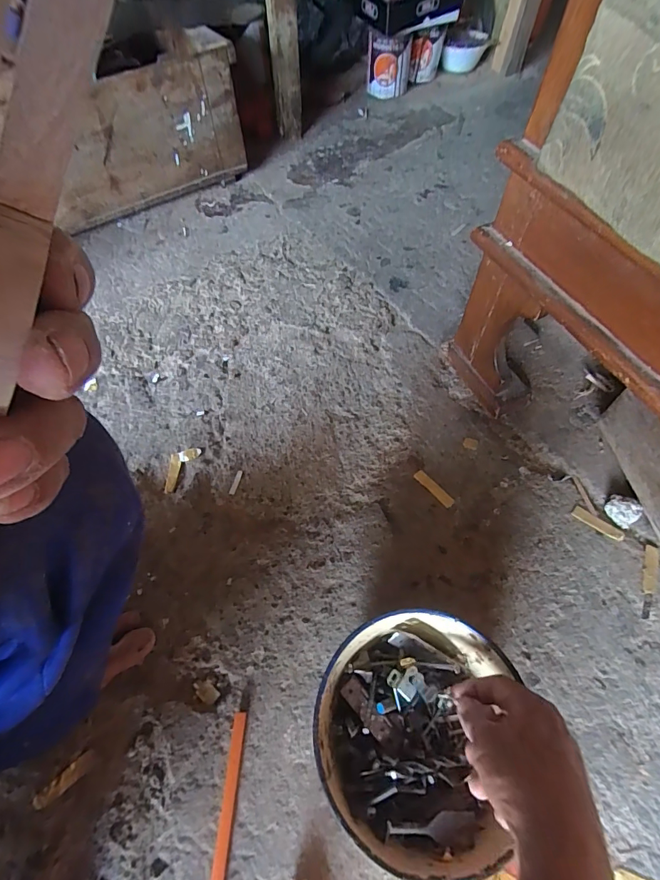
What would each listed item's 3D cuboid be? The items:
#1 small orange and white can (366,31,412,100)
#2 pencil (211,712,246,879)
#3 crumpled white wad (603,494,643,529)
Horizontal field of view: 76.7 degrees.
[{"bbox_3d":[0.154,-0.992,1.099,0.109,0.124,0.095,7,60,4],"label":"small orange and white can"},{"bbox_3d":[-0.096,0.352,0.386,0.013,0.005,0.164,2,60,3],"label":"pencil"},{"bbox_3d":[0.365,0.087,0.520,0.033,0.017,0.036,-1,60,2],"label":"crumpled white wad"}]

